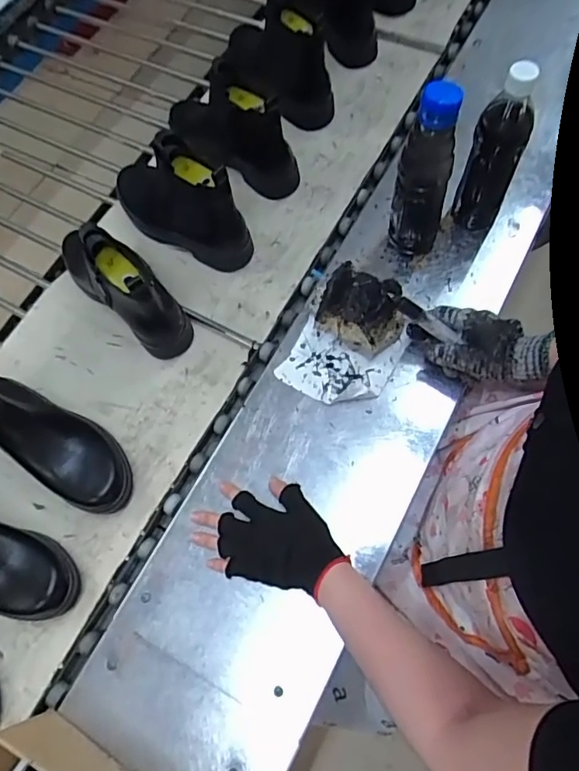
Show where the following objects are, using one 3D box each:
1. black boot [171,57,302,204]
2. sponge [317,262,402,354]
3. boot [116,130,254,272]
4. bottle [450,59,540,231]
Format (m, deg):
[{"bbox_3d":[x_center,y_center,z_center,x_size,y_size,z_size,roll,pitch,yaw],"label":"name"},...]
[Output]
[{"bbox_3d":[-0.106,-0.385,0.775,0.247,0.163,0.083,39,78,19],"label":"black boot"},{"bbox_3d":[0.089,-0.089,0.636,0.095,0.085,0.079,19,72,14],"label":"sponge"},{"bbox_3d":[-0.164,-0.263,0.724,0.234,0.158,0.081,36,77,18],"label":"boot"},{"bbox_3d":[0.244,-0.277,0.624,0.061,0.205,0.052,23,73,15],"label":"bottle"}]

